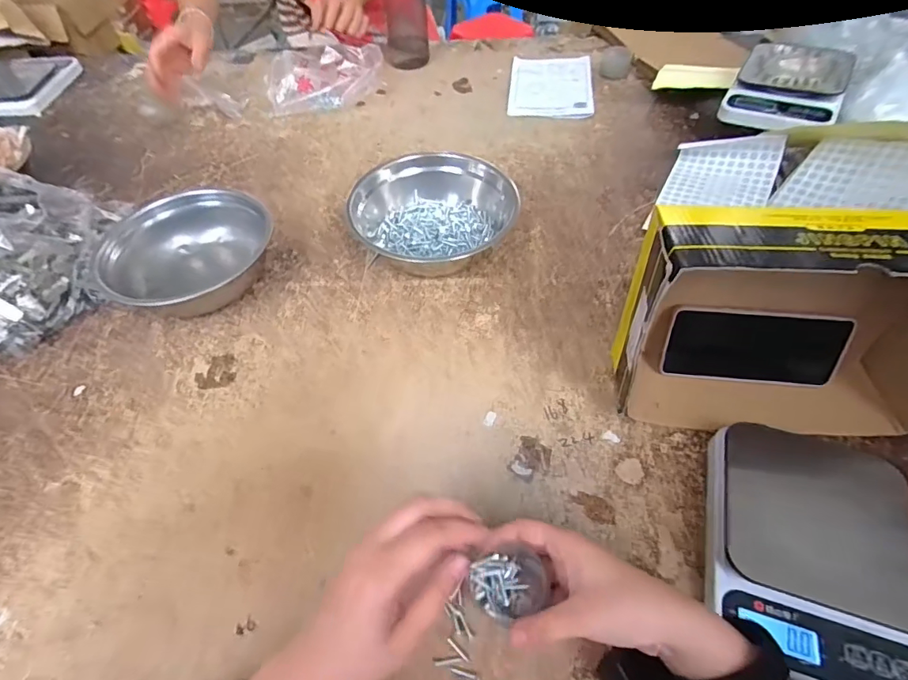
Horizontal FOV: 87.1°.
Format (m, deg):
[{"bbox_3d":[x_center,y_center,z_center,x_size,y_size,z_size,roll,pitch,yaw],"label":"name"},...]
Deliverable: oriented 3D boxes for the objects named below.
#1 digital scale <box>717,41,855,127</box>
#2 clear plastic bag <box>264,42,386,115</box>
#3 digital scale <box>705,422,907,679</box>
[{"bbox_3d":[0.496,-0.376,0.711,0.144,0.039,0.209,25,57,21],"label":"digital scale"},{"bbox_3d":[-0.232,-0.485,0.870,0.197,0.082,0.119,-4,52,0],"label":"clear plastic bag"},{"bbox_3d":[0.282,0.164,0.378,0.146,0.033,0.194,14,54,14],"label":"digital scale"}]

